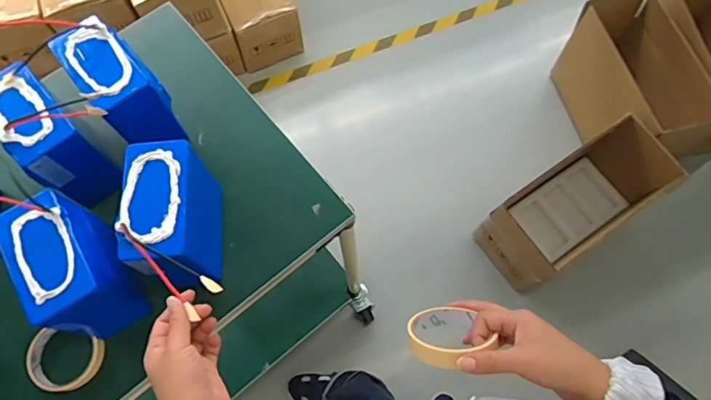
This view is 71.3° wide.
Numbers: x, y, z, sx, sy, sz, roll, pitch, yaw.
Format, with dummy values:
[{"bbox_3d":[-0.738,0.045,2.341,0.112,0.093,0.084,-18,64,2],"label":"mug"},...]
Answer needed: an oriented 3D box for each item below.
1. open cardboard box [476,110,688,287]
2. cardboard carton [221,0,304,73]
[{"bbox_3d":[0.565,0.010,1.298,0.441,0.307,0.212,-35,72,-11],"label":"open cardboard box"},{"bbox_3d":[-0.338,-0.664,1.609,0.198,0.212,0.419,-22,70,-7],"label":"cardboard carton"}]

